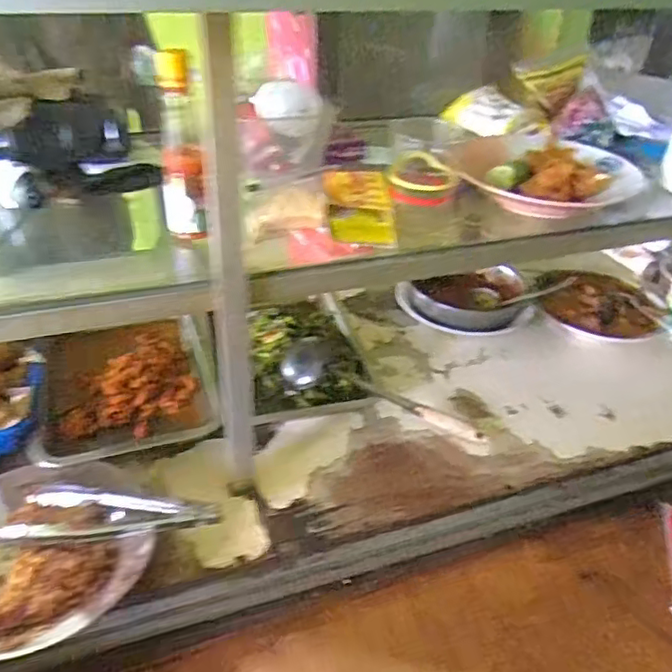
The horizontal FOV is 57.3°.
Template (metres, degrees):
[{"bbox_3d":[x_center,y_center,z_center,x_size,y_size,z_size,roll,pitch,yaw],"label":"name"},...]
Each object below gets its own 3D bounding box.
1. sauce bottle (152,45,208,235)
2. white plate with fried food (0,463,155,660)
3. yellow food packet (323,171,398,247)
[{"bbox_3d":[-0.136,-0.164,0.541,0.037,0.151,0.043,-5,33,-16],"label":"sauce bottle"},{"bbox_3d":[-0.275,0.196,0.563,0.194,0.039,0.204,3,39,-2],"label":"white plate with fried food"},{"bbox_3d":[0.021,-0.122,0.584,0.059,0.037,0.076,-2,32,-12],"label":"yellow food packet"}]

